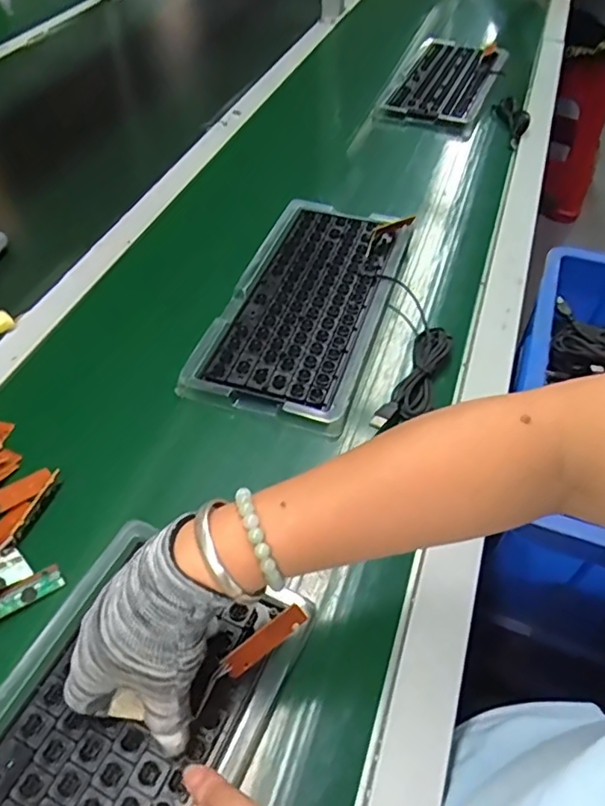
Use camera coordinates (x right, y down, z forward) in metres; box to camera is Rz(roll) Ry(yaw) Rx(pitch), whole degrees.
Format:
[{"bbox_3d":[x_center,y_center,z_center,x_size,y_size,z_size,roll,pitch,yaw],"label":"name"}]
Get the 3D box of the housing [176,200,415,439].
[{"bbox_3d":[0.006,-0.114,0.605,0.156,0.017,0.321,14,50,12],"label":"housing"}]

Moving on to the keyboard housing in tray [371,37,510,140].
[{"bbox_3d":[0.247,-0.559,0.996,0.158,0.024,0.360,17,51,15],"label":"keyboard housing in tray"}]

